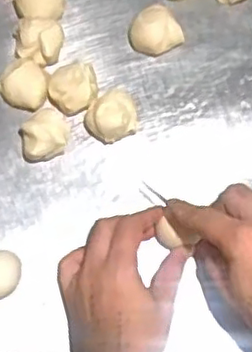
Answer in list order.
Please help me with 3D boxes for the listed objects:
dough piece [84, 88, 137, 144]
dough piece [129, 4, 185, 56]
[{"bbox_3d":[-0.011,-0.053,0.576,0.040,0.033,0.046,39,81,8],"label":"dough piece"},{"bbox_3d":[0.025,-0.134,0.594,0.044,0.026,0.043,0,78,1],"label":"dough piece"}]

